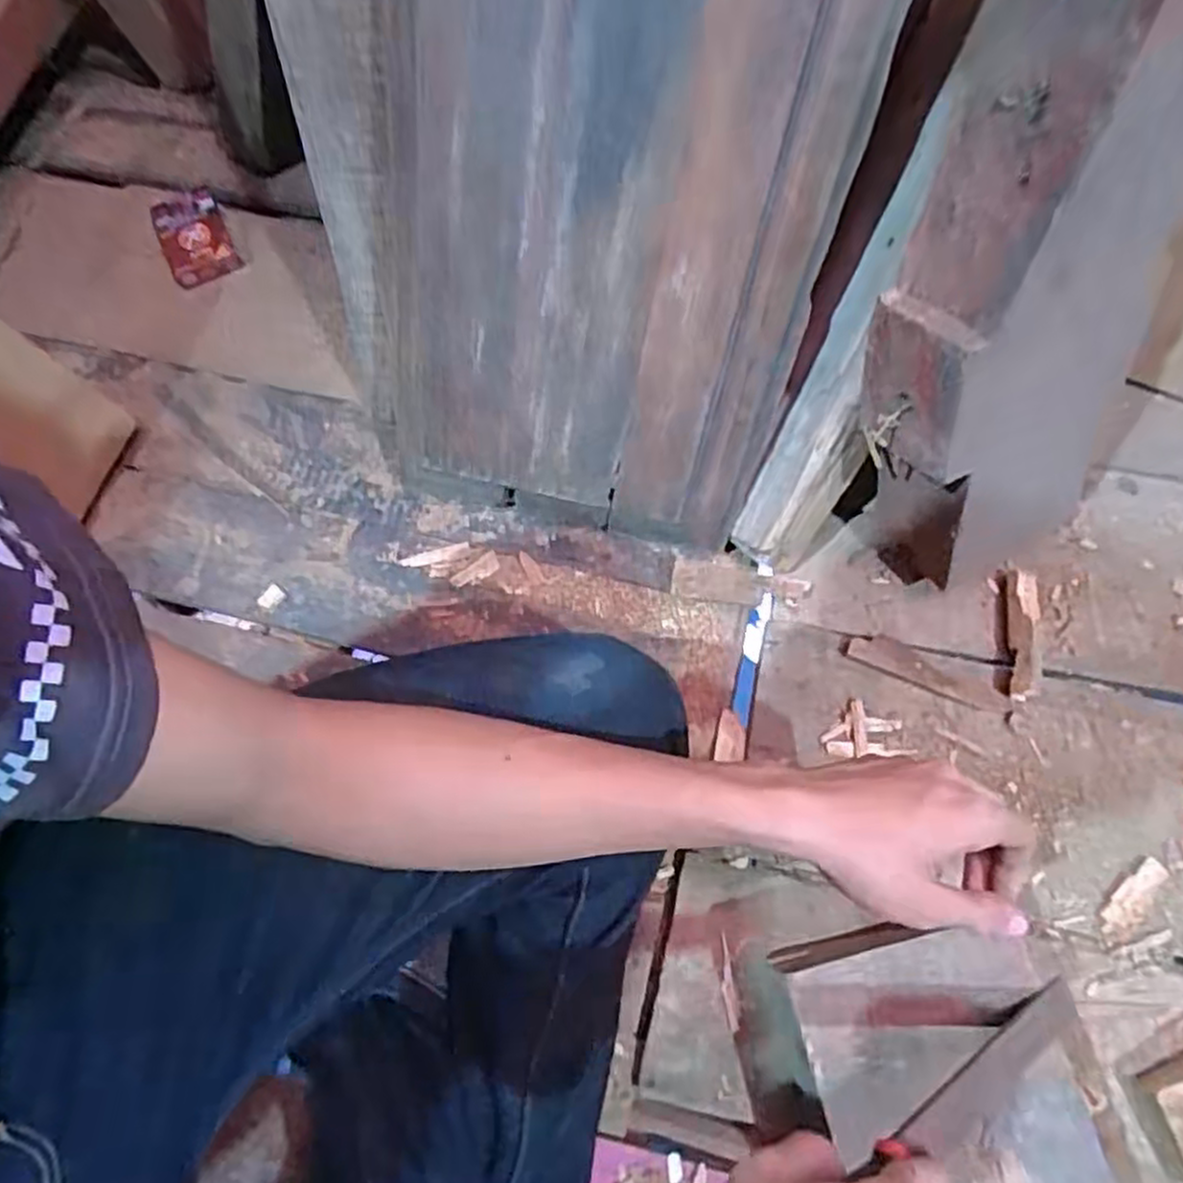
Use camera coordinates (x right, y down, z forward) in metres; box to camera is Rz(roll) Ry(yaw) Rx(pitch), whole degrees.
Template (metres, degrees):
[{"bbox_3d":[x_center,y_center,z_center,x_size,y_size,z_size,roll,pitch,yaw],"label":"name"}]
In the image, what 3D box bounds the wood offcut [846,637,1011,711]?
[{"bbox_3d":[0.259,0.062,0.576,0.123,0.008,0.024,22,75,9],"label":"wood offcut"}]

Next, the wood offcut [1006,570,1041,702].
[{"bbox_3d":[0.330,0.033,0.574,0.020,0.022,0.099,8,73,5],"label":"wood offcut"}]

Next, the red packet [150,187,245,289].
[{"bbox_3d":[-0.381,-0.338,0.722,0.066,0.031,0.081,-23,71,-6],"label":"red packet"}]

